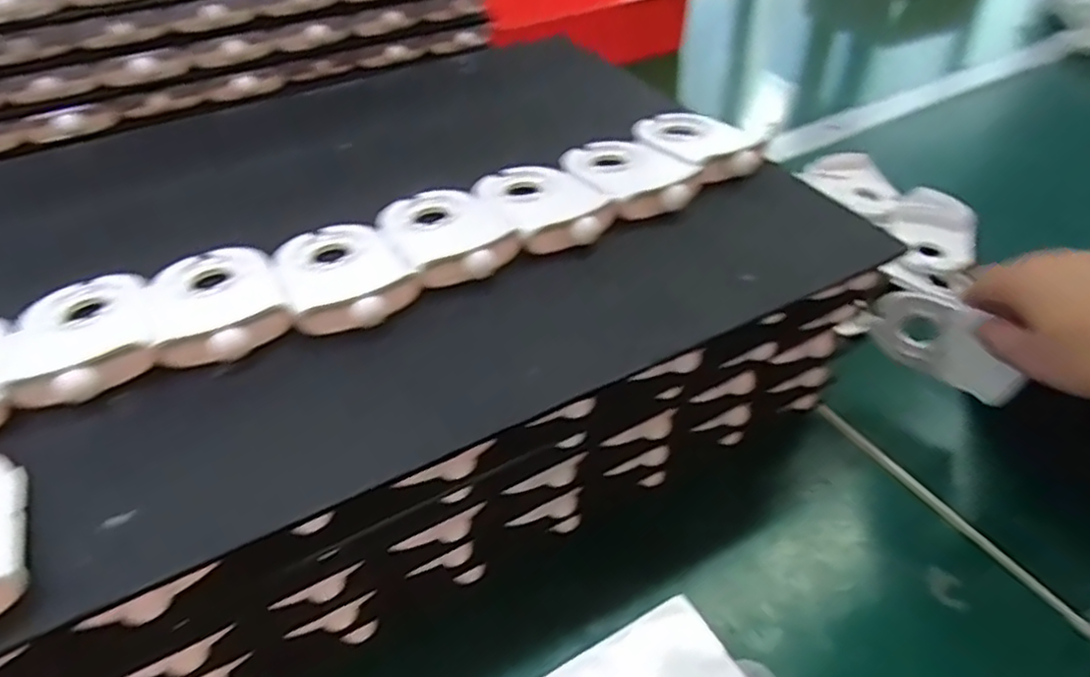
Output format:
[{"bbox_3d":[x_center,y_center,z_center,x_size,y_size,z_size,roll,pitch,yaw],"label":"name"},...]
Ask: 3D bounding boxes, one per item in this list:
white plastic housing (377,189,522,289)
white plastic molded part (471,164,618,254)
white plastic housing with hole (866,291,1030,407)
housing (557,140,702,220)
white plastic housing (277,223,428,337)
[{"bbox_3d":[-0.053,-0.060,0.371,0.058,0.017,0.084,-21,46,-19],"label":"white plastic housing"},{"bbox_3d":[-0.001,-0.080,0.392,0.058,0.018,0.085,-20,46,-19],"label":"white plastic molded part"},{"bbox_3d":[0.245,0.002,0.428,0.010,0.058,0.089,-31,55,-30],"label":"white plastic housing with hole"},{"bbox_3d":[0.049,-0.102,0.415,0.062,0.017,0.085,-18,45,-17],"label":"housing"},{"bbox_3d":[-0.101,-0.035,0.346,0.058,0.019,0.090,-22,46,-20],"label":"white plastic housing"}]

